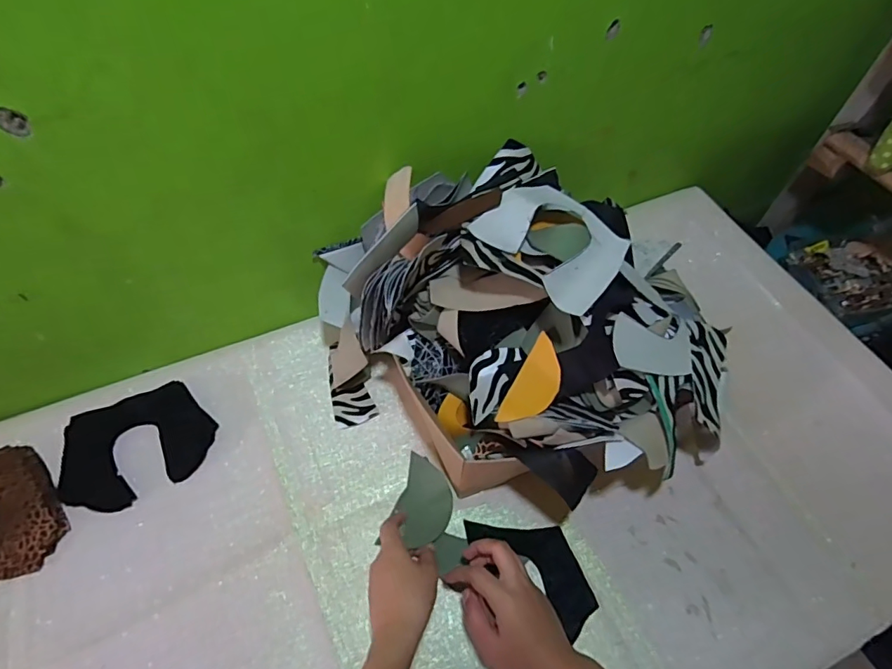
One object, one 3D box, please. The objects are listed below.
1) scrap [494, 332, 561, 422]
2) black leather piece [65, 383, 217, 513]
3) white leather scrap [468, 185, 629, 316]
[{"bbox_3d":[0.091,0.051,0.507,0.042,0.007,0.098,30,73,11],"label":"scrap"},{"bbox_3d":[-0.359,0.128,0.585,0.158,0.006,0.123,-23,68,-16],"label":"black leather piece"},{"bbox_3d":[0.108,-0.095,0.493,0.136,0.024,0.118,37,62,20],"label":"white leather scrap"}]

